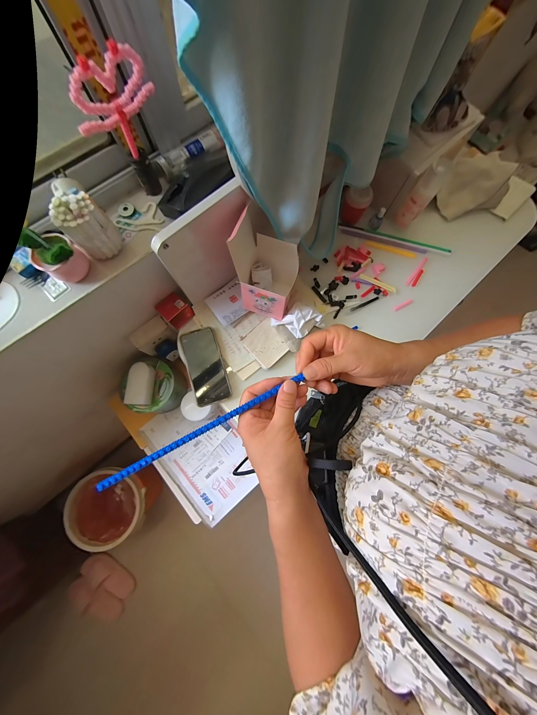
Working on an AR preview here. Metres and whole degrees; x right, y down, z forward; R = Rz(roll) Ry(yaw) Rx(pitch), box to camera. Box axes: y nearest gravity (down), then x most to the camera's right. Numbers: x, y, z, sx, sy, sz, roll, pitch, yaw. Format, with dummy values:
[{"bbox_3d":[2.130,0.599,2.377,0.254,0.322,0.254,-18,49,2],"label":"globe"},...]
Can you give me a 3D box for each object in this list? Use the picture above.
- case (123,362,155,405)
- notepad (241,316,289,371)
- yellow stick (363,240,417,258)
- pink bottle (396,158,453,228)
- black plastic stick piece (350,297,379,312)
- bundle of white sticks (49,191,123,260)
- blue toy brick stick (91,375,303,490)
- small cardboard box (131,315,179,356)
[{"bbox_3d":[-0.301,0.061,0.550,0.051,0.036,0.097,1,78,-2],"label":"case"},{"bbox_3d":[-0.005,-0.031,0.519,0.081,0.012,0.089,-41,82,-9],"label":"notepad"},{"bbox_3d":[0.304,-0.270,0.590,0.128,0.006,0.014,17,78,2],"label":"yellow stick"},{"bbox_3d":[0.338,-0.357,0.522,0.045,0.129,0.040,40,80,6],"label":"pink bottle"},{"bbox_3d":[0.223,-0.124,0.548,0.077,0.004,0.010,-25,80,-7],"label":"black plastic stick piece"},{"bbox_3d":[-0.261,-0.190,0.344,0.059,0.077,0.044,-43,83,-9],"label":"bundle of white sticks"},{"bbox_3d":[-0.067,0.076,0.249,0.235,0.007,0.009,-27,80,-6],"label":"blue toy brick stick"},{"bbox_3d":[-0.269,-0.051,0.562,0.089,0.065,0.048,-40,82,-9],"label":"small cardboard box"}]

